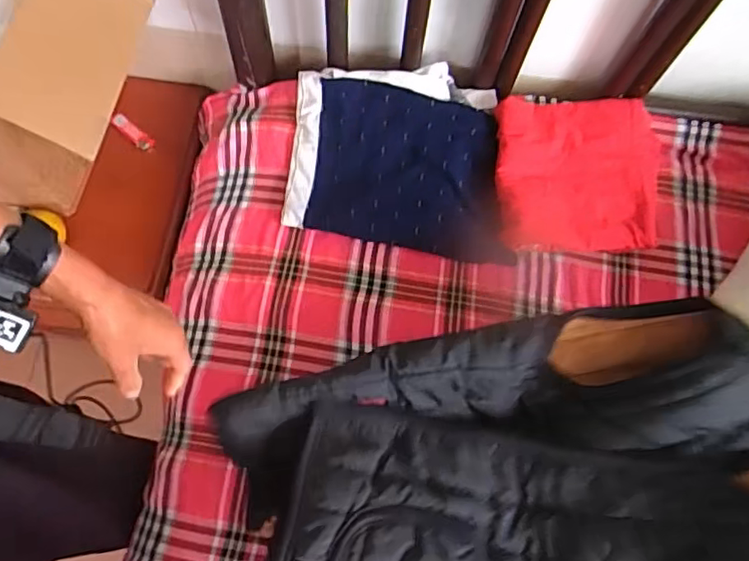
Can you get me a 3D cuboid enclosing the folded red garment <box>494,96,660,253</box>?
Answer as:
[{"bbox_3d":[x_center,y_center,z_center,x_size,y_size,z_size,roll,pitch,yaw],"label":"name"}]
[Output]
[{"bbox_3d":[0.271,-0.138,0.771,0.222,0.027,0.198,1,82,-8],"label":"folded red garment"}]

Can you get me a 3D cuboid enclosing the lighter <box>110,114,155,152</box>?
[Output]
[{"bbox_3d":[-0.375,-0.230,0.911,0.081,0.016,0.025,37,73,10],"label":"lighter"}]

